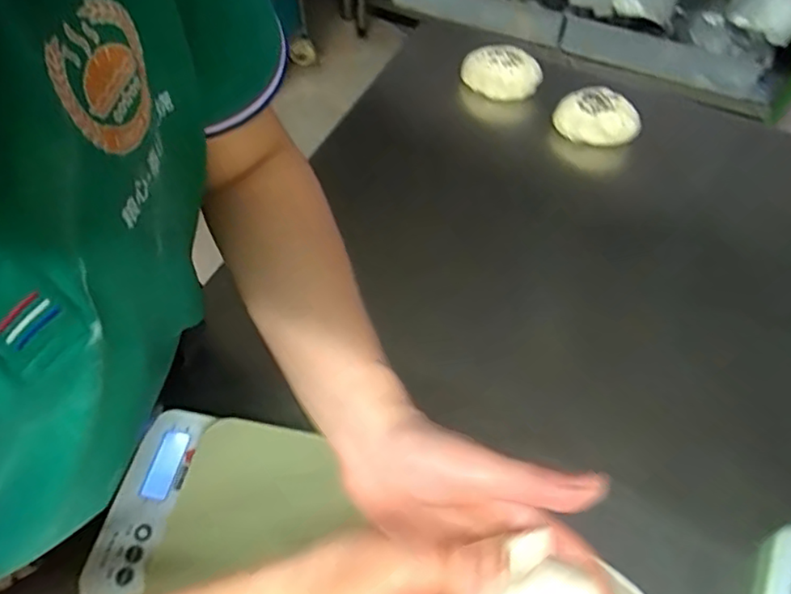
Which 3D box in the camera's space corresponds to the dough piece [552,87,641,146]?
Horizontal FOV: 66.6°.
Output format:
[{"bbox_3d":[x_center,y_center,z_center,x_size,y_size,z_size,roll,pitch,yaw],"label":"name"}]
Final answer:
[{"bbox_3d":[0.228,-0.205,0.681,0.091,0.046,0.048,10,56,6],"label":"dough piece"}]

